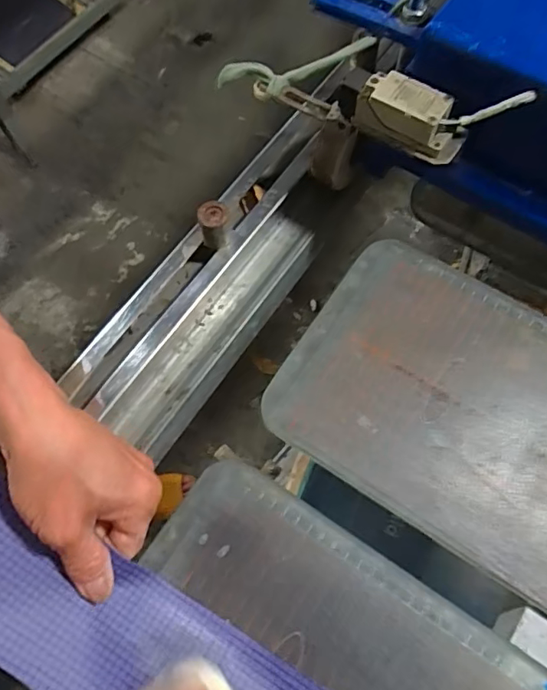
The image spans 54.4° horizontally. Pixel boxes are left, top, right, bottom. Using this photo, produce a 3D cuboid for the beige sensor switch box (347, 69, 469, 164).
[{"bbox_3d":[0.088,-0.144,0.337,0.067,0.029,0.029,33,72,14],"label":"beige sensor switch box"}]

